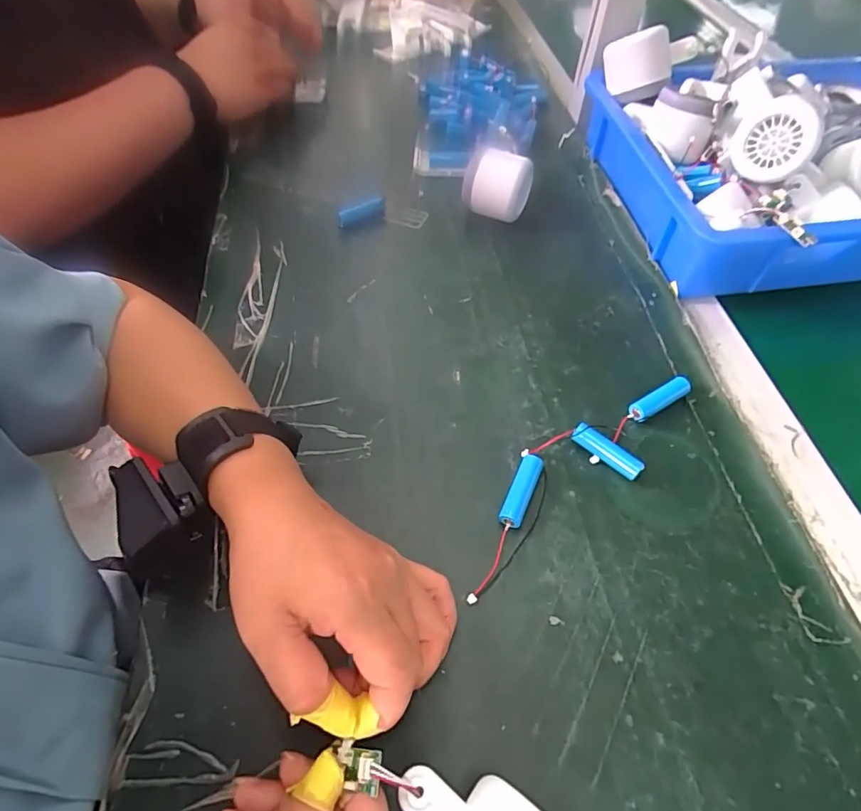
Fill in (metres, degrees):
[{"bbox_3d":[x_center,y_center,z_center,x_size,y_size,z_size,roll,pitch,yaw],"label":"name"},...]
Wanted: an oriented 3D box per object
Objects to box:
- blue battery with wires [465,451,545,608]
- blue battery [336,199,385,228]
[{"bbox_3d":[0.052,0.076,0.309,0.023,0.014,0.100,21,58,13],"label":"blue battery with wires"},{"bbox_3d":[-0.069,-0.193,0.496,0.048,0.012,0.018,-20,58,-14],"label":"blue battery"}]

